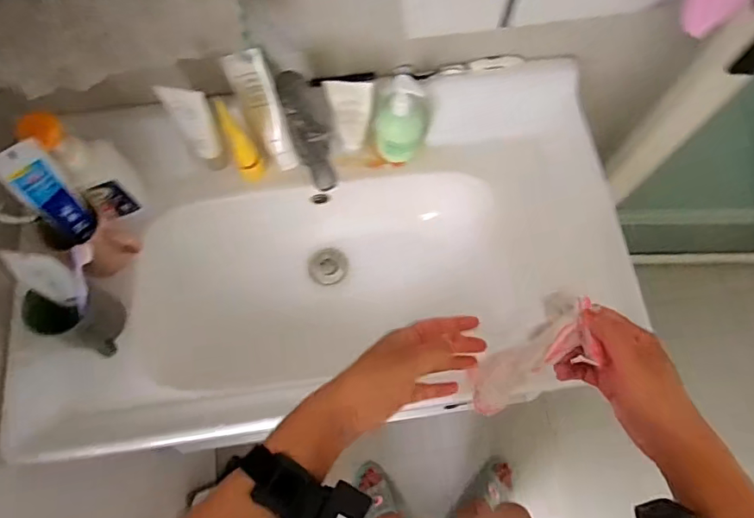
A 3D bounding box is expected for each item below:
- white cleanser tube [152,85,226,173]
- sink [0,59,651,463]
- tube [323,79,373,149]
[{"bbox_3d":[-0.235,-0.181,0.679,0.055,0.144,0.029,0,57,9],"label":"white cleanser tube"},{"bbox_3d":[-0.072,0.018,0.767,0.805,0.241,0.421,-11,72,-3],"label":"sink"},{"bbox_3d":[-0.035,-0.199,0.702,0.059,0.127,0.034,-10,72,-3],"label":"tube"}]

